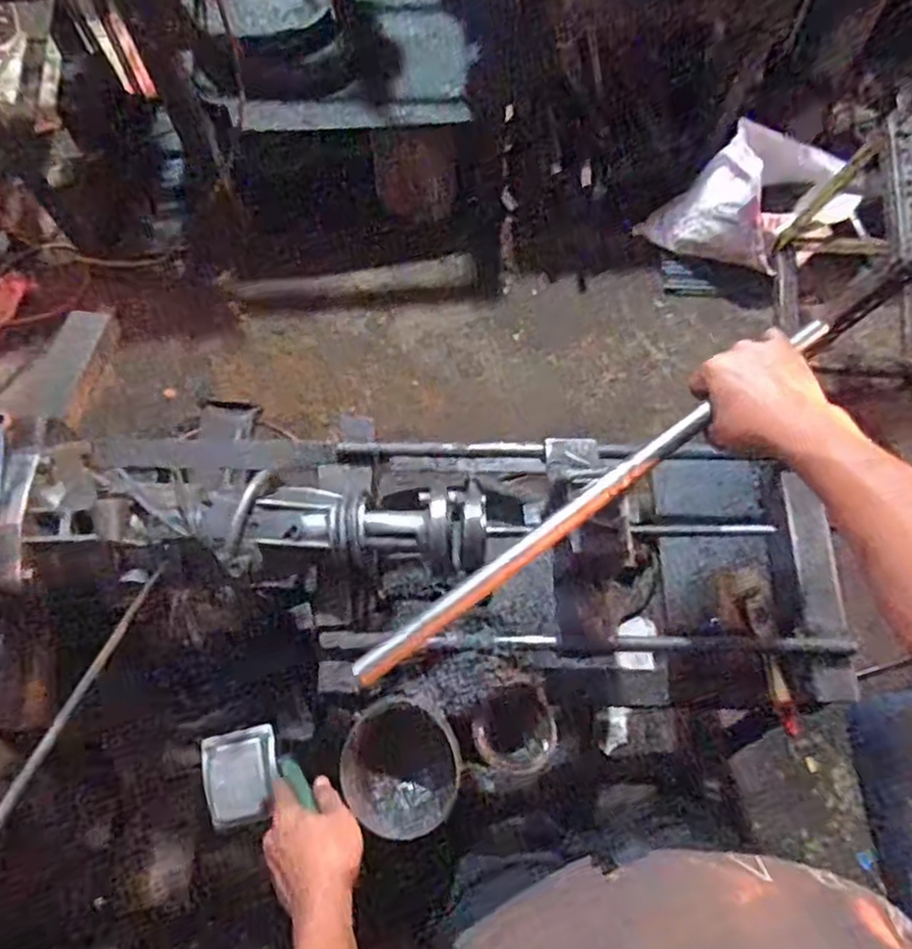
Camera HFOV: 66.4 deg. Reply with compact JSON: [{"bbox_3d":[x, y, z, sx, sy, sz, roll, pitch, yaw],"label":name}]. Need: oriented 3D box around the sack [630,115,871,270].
[{"bbox_3d":[0.662,-0.606,1.527,0.382,0.249,0.261,-29,72,-9],"label":"sack"}]

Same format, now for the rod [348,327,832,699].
[{"bbox_3d":[0.119,0.008,0.542,0.468,0.024,0.023,-35,73,-14],"label":"rod"}]

